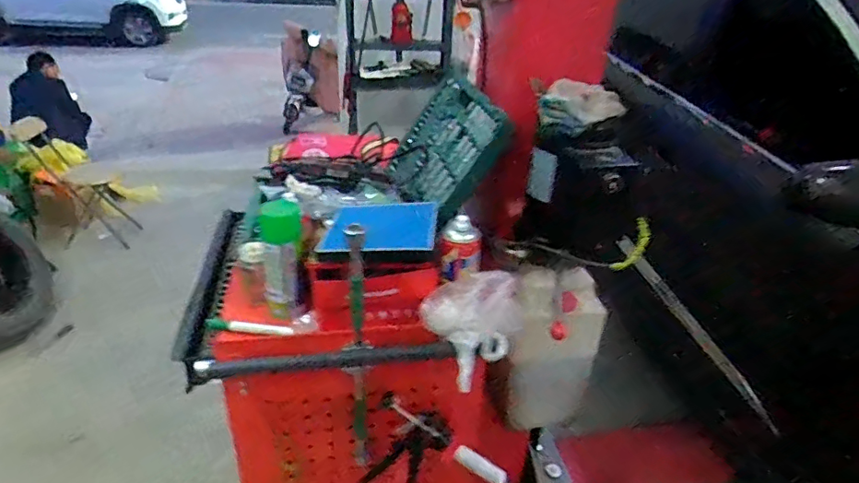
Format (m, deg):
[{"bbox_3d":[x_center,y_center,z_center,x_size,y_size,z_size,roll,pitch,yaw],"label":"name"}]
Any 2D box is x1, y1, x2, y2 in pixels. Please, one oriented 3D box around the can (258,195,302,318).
[{"bbox_3d":[-0.239,0.033,0.861,0.068,0.193,0.058,-3,30,-11],"label":"can"}]

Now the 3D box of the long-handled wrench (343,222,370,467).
[{"bbox_3d":[-0.116,0.201,0.852,0.027,0.509,0.040,-1,29,-7],"label":"long-handled wrench"}]

